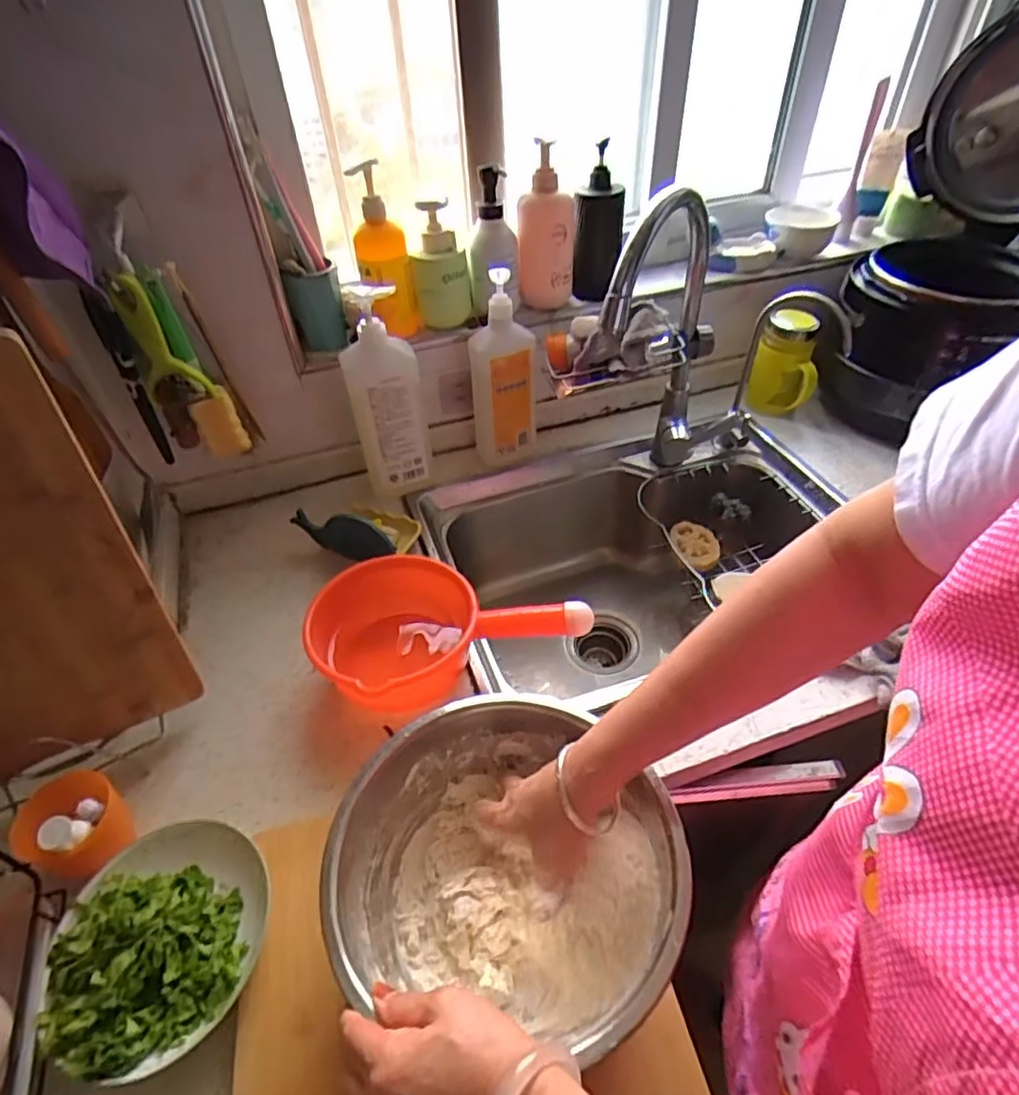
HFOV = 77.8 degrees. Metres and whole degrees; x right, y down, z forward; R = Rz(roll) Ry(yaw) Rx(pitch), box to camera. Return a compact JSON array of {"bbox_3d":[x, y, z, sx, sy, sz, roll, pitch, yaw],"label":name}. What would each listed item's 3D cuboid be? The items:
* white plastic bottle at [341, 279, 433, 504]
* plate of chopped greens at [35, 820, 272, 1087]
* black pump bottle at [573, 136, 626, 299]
[{"bbox_3d":[-0.164,-0.201,0.845,0.095,0.282,0.067,-12,45,-9],"label":"white plastic bottle"},{"bbox_3d":[-0.274,0.313,0.504,0.160,0.054,0.170,-1,44,1],"label":"plate of chopped greens"},{"bbox_3d":[0.131,-0.463,0.913,0.068,0.191,0.071,6,45,9],"label":"black pump bottle"}]

